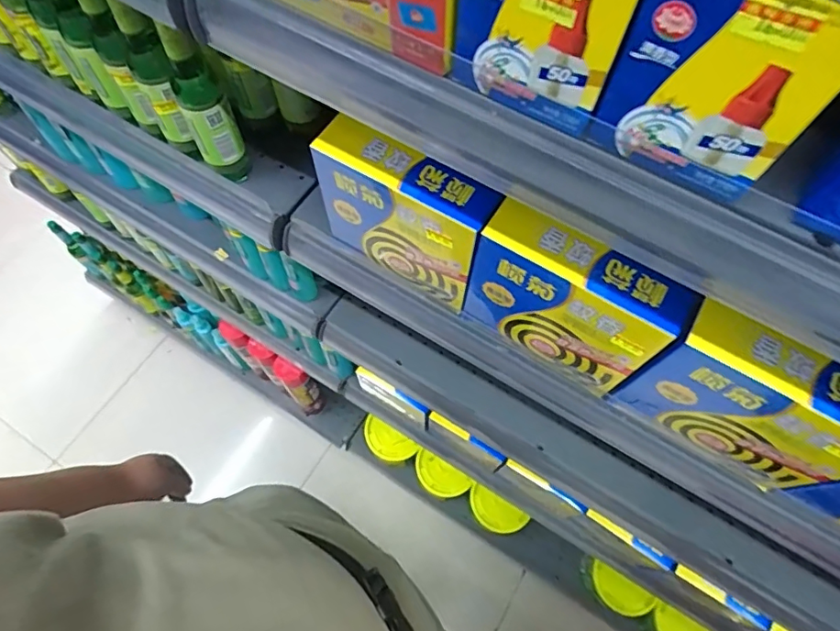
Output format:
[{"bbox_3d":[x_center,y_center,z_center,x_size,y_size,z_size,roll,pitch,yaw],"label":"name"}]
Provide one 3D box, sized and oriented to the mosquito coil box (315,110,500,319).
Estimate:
[{"bbox_3d":[-0.013,-0.075,0.392,0.131,0.124,0.036,28,68,10],"label":"mosquito coil box"}]

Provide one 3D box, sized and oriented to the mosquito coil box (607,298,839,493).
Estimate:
[{"bbox_3d":[0.219,0.063,0.350,0.137,0.132,0.039,31,69,12],"label":"mosquito coil box"}]

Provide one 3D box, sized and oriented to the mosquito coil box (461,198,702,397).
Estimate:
[{"bbox_3d":[0.102,-0.007,0.373,0.132,0.122,0.039,34,69,13],"label":"mosquito coil box"}]

